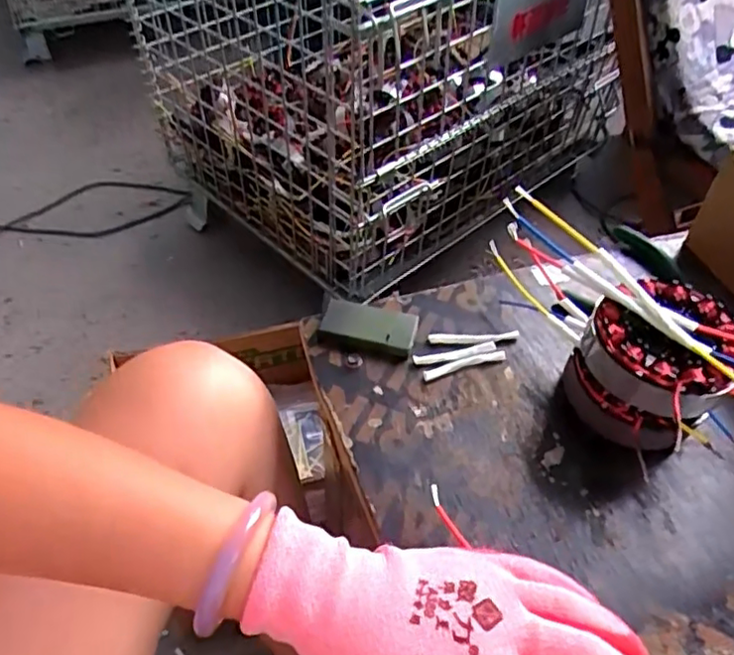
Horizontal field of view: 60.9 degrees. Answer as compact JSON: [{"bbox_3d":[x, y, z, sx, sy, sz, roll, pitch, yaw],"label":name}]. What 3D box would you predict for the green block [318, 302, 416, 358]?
[{"bbox_3d":[0.001,0.000,0.450,0.067,0.014,0.035,15,50,10],"label":"green block"}]

